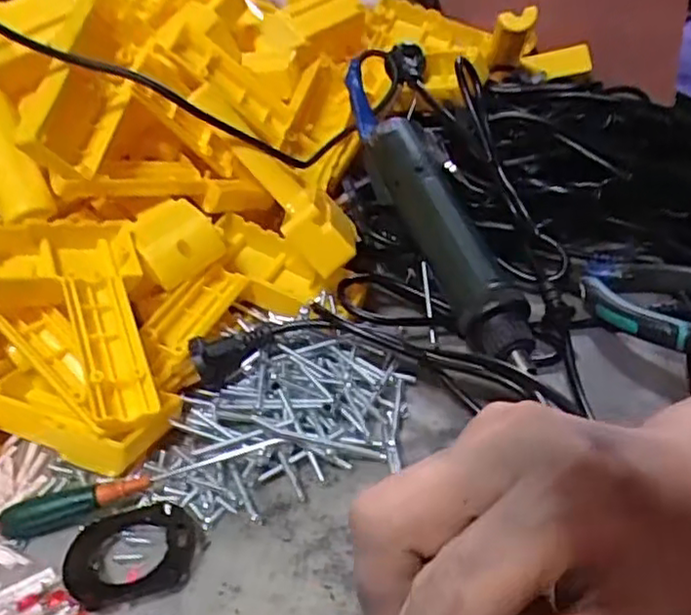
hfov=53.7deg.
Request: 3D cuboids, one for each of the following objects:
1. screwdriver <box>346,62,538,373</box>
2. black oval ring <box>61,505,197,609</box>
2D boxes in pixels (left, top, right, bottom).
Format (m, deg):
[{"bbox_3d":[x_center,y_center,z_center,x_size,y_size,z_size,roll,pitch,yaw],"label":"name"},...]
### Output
[{"bbox_3d":[0.055,-0.074,0.468,0.044,0.040,0.289,-15,55,-13],"label":"screwdriver"},{"bbox_3d":[-0.099,0.114,0.314,0.057,0.010,0.047,-17,33,-16],"label":"black oval ring"}]

